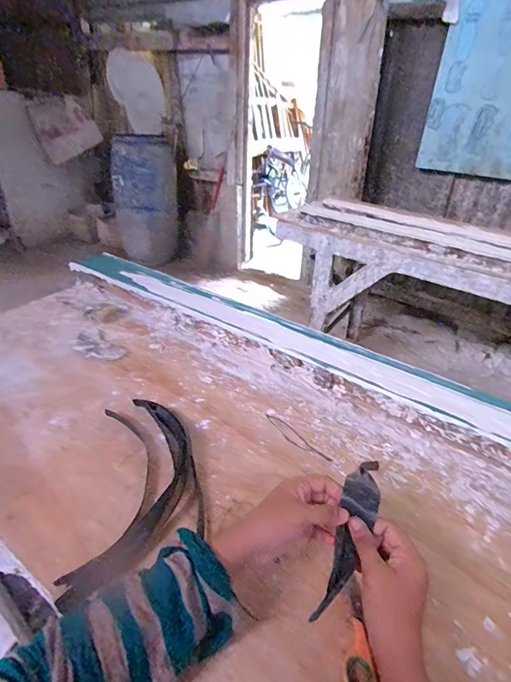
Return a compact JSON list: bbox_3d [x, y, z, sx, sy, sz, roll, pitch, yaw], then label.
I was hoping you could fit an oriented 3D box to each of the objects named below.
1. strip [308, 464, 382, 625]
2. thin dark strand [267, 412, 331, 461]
[{"bbox_3d":[0.094,0.195,0.391,0.036,0.011,0.158,18,58,23],"label":"strip"},{"bbox_3d":[0.062,0.150,0.596,0.022,0.005,0.126,-23,41,-34],"label":"thin dark strand"}]

